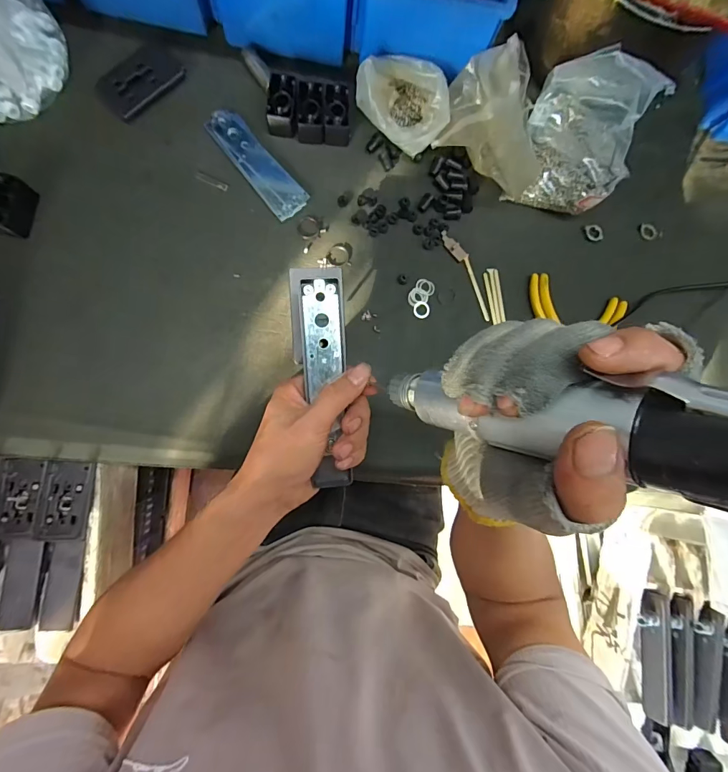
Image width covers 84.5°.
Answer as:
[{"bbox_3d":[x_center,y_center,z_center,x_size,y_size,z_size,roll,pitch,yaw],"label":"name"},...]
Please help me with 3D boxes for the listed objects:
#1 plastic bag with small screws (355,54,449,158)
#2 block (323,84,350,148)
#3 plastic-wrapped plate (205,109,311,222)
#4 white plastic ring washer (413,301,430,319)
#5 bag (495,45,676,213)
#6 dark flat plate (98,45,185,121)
[{"bbox_3d":[0.043,-0.316,0.450,0.097,0.048,0.100,-20,89,-7],"label":"plastic bag with small screws"},{"bbox_3d":[-0.030,-0.306,0.454,0.028,0.028,0.052,1,86,-6],"label":"block"},{"bbox_3d":[-0.121,-0.251,0.451,0.042,0.004,0.141,-41,91,-7],"label":"plastic-wrapped plate"},{"bbox_3d":[0.066,-0.088,0.460,0.019,0.004,0.021,24,84,-4],"label":"white plastic ring washer"},{"bbox_3d":[0.233,-0.256,0.424,0.133,0.127,0.093,19,85,-4],"label":"bag"},{"bbox_3d":[-0.245,-0.334,0.436,0.058,0.010,0.085,42,83,-2],"label":"dark flat plate"}]

